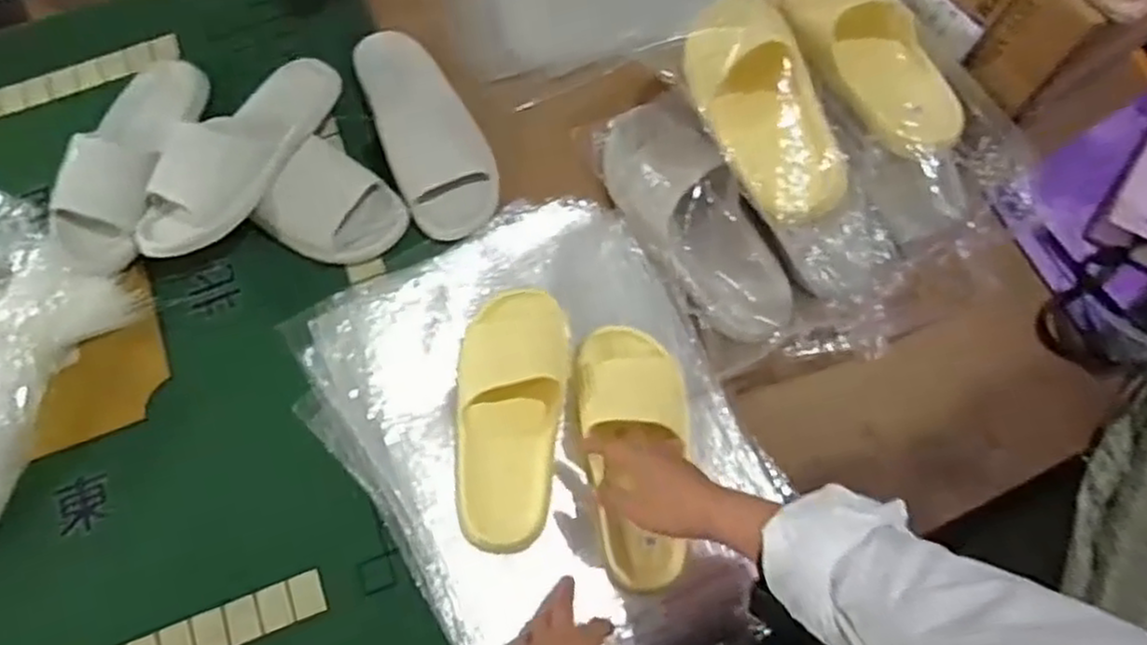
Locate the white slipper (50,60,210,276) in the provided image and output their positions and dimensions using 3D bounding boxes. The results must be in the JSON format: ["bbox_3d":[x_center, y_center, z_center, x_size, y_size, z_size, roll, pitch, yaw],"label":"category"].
[{"bbox_3d":[-0.486,-0.180,0.804,0.100,0.057,0.266,13,72,4],"label":"white slipper"}]

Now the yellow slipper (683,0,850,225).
[{"bbox_3d":[0.173,-0.214,0.690,0.101,0.064,0.261,-14,72,-5],"label":"yellow slipper"}]

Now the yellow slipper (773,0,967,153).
[{"bbox_3d":[0.288,-0.275,0.719,0.095,0.062,0.256,-27,74,-9],"label":"yellow slipper"}]

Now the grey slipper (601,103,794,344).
[{"bbox_3d":[0.125,-0.113,0.768,0.098,0.067,0.295,-30,74,-9],"label":"grey slipper"}]

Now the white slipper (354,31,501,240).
[{"bbox_3d":[-0.159,-0.211,0.807,0.109,0.056,0.238,-24,89,-8],"label":"white slipper"}]

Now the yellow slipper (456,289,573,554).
[{"bbox_3d":[-0.056,0.085,0.697,0.109,0.067,0.242,-3,71,-1],"label":"yellow slipper"}]

